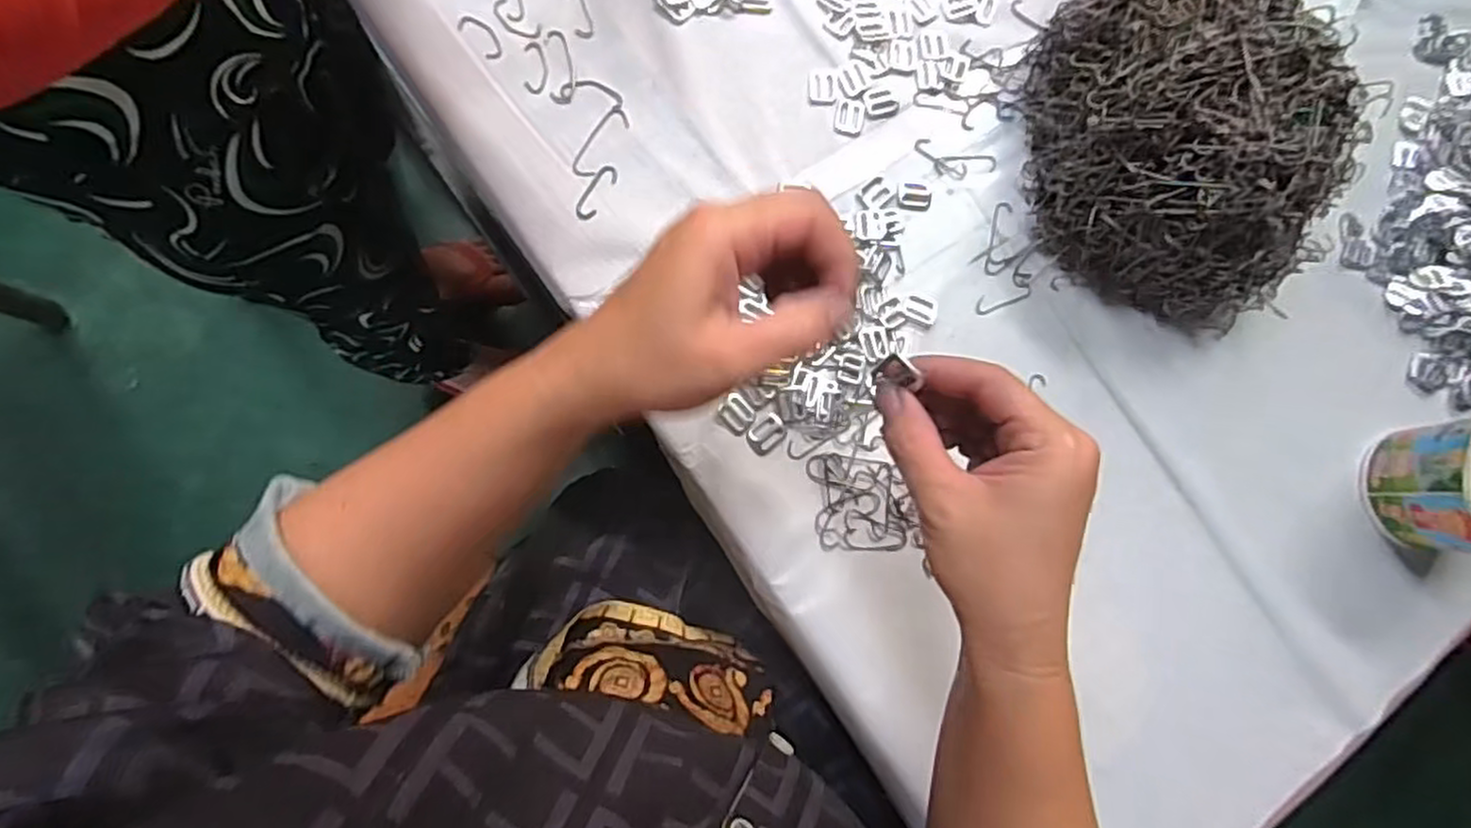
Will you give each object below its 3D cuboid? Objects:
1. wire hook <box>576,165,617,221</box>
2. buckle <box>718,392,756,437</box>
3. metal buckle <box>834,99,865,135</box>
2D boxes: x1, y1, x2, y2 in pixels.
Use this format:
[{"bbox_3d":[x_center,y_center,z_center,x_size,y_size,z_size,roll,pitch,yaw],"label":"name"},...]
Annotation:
[{"bbox_3d":[-0.086,-0.137,0.456,0.013,0.004,0.039,27,81,-3],"label":"wire hook"},{"bbox_3d":[0.001,0.000,0.451,0.020,0.004,0.021,39,80,-2],"label":"buckle"},{"bbox_3d":[0.076,-0.197,0.487,0.019,0.004,0.021,9,82,-6],"label":"metal buckle"}]

